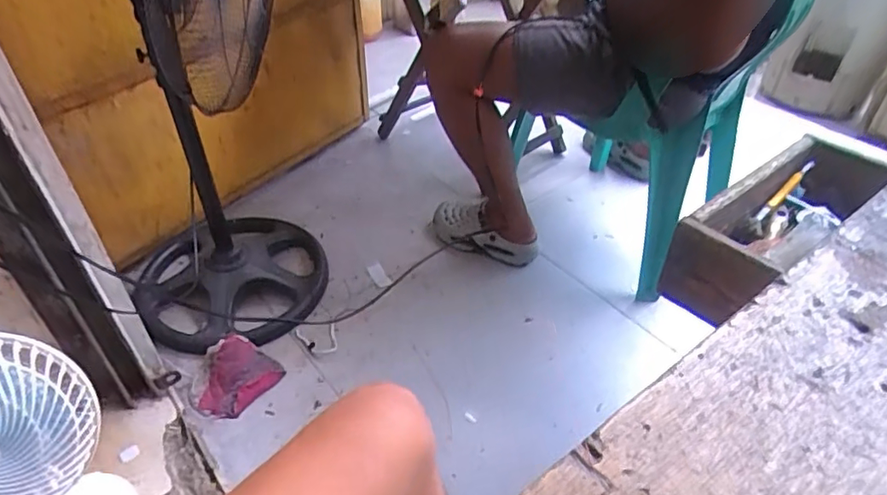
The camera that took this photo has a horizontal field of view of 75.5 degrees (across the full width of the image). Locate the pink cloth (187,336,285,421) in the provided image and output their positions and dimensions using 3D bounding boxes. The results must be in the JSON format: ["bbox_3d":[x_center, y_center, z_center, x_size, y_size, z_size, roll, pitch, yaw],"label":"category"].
[{"bbox_3d":[-0.417,0.248,1.121,0.154,0.055,0.165,30,49,30],"label":"pink cloth"}]

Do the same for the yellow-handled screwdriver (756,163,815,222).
[{"bbox_3d":[0.477,-0.079,0.801,0.129,0.019,0.009,-41,53,-13],"label":"yellow-handled screwdriver"}]

